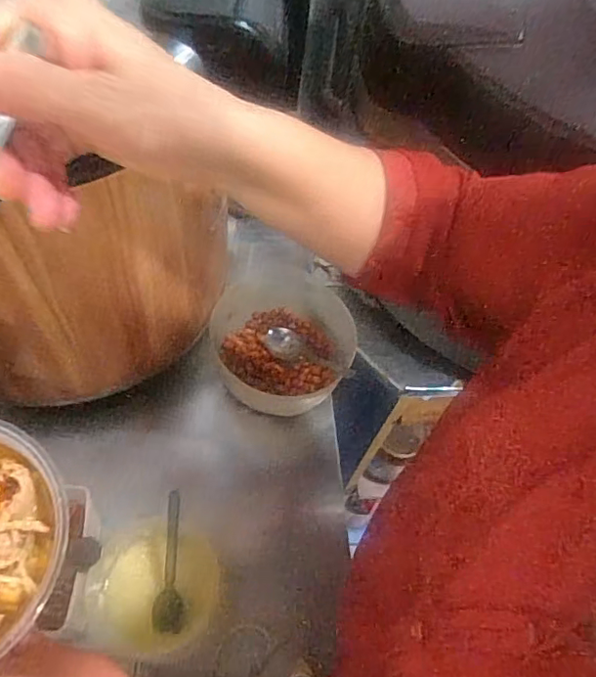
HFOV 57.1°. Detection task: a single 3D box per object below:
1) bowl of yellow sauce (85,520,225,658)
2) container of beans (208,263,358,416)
[{"bbox_3d":[-0.130,0.225,0.500,0.106,0.046,0.112,1,52,-1],"label":"bowl of yellow sauce"},{"bbox_3d":[-0.016,-0.003,0.633,0.166,0.072,0.152,-5,52,-6],"label":"container of beans"}]

